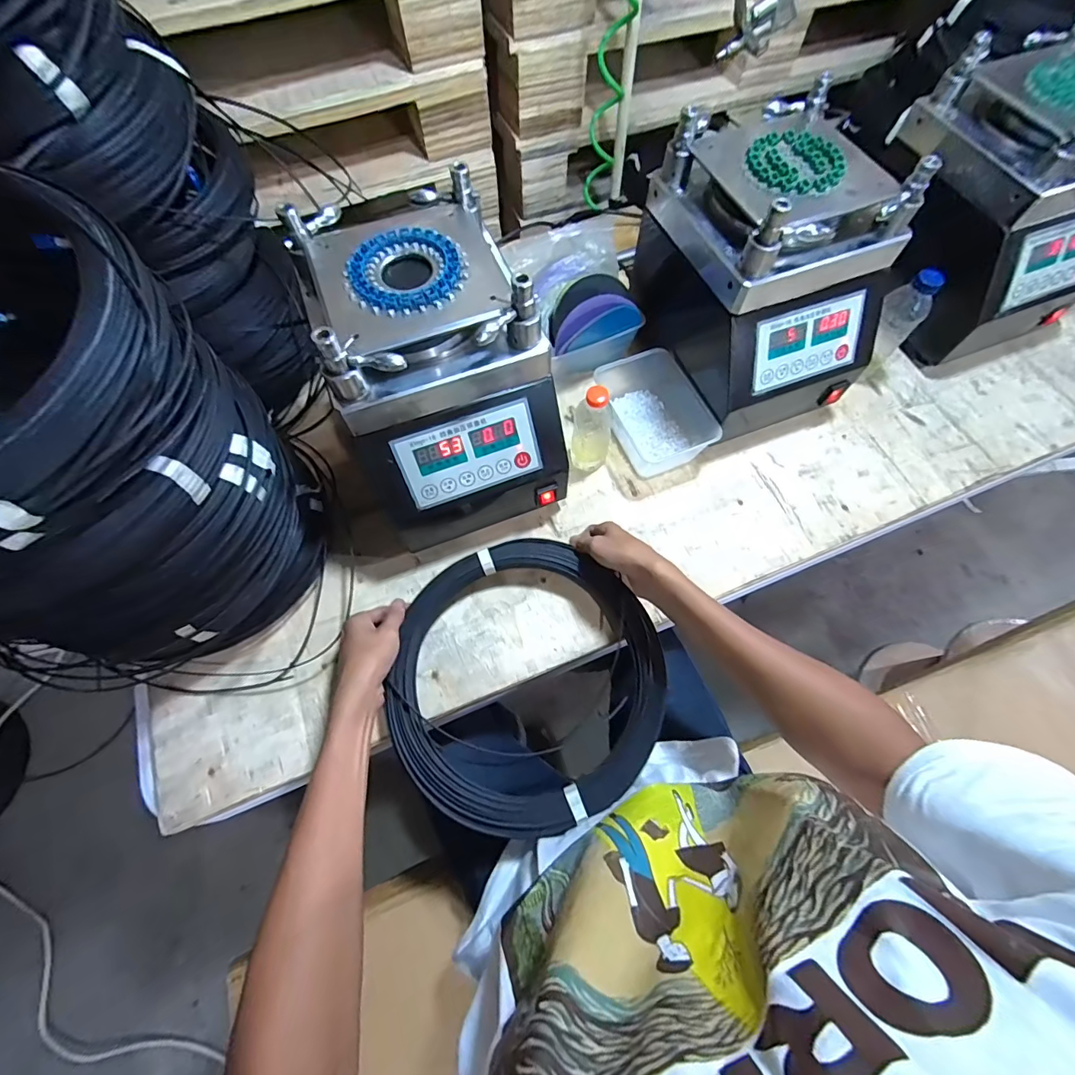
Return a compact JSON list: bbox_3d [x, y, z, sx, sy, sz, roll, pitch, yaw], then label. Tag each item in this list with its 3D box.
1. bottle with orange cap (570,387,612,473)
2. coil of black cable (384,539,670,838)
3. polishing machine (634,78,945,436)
[{"bbox_3d":[0.073,-0.144,0.609,0.051,0.131,0.045,7,69,4],"label":"bottle with orange cap"},{"bbox_3d":[-0.012,0.160,0.527,0.305,0.044,0.307,0,69,1],"label":"coil of black cable"},{"bbox_3d":[0.293,-0.334,0.608,0.220,0.274,0.286,-20,69,-6],"label":"polishing machine"}]

